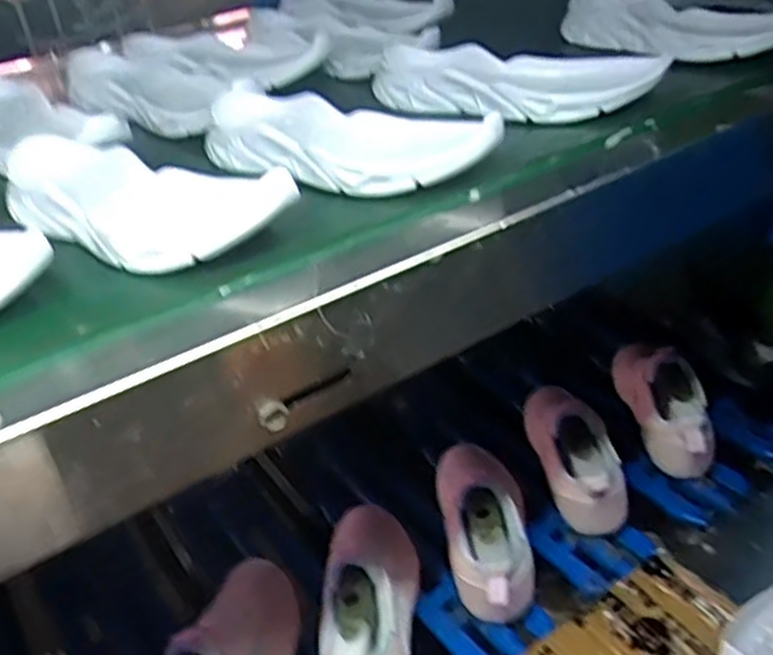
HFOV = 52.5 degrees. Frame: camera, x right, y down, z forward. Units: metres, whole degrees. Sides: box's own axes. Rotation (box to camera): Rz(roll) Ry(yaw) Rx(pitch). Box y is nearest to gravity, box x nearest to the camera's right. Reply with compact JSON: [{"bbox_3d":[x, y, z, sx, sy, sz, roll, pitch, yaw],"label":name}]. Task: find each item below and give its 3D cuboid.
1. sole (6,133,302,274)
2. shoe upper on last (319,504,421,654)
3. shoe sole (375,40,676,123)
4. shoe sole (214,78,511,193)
[{"bbox_3d":[-0.165,-0.082,0.505,0.223,0.040,0.076,18,39,33],"label":"sole"},{"bbox_3d":[-0.015,0.229,0.692,0.076,0.085,0.237,-3,32,5],"label":"shoe upper on last"},{"bbox_3d":[0.106,-0.210,0.661,0.241,0.043,0.099,7,35,20],"label":"shoe sole"},{"bbox_3d":[-0.036,-0.138,0.567,0.234,0.039,0.076,18,39,32],"label":"shoe sole"}]

